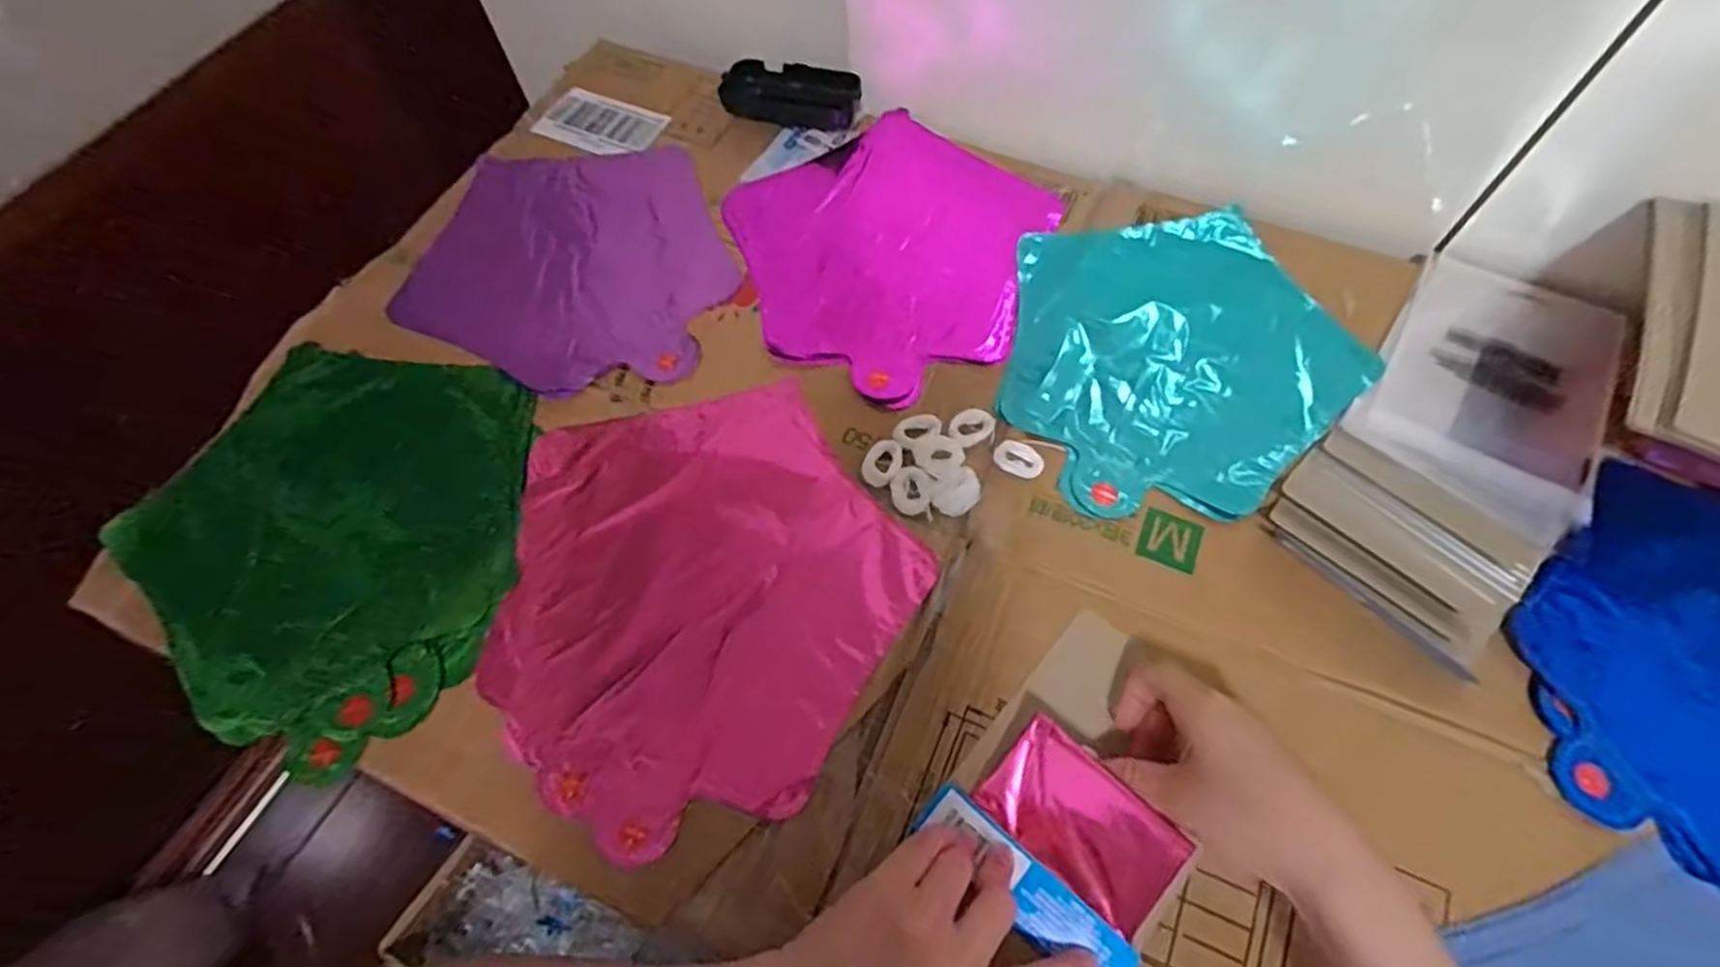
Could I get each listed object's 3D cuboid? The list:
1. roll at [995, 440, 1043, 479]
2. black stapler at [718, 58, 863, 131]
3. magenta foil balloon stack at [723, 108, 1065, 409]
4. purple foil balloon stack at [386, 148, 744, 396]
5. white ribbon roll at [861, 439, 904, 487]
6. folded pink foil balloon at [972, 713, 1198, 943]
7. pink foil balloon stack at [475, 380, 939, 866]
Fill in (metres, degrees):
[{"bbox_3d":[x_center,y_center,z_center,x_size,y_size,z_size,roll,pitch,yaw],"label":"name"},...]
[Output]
[{"bbox_3d":[0.095,-0.013,0.462,0.029,0.010,0.019,20,65,12],"label":"roll"},{"bbox_3d":[-0.056,-0.310,0.617,0.110,0.031,0.037,13,64,8],"label":"black stapler"},{"bbox_3d":[0.029,-0.173,0.559,0.233,0.015,0.229,-29,65,-13],"label":"magenta foil balloon stack"},{"bbox_3d":[-0.195,-0.161,0.545,0.220,0.014,0.215,16,64,9],"label":"purple foil balloon stack"},{"bbox_3d":[0.014,-0.012,0.466,0.022,0.008,0.030,26,66,14],"label":"white ribbon roll"},{"bbox_3d":[0.105,0.161,0.366,0.089,0.005,0.056,39,105,25],"label":"folded pink foil balloon"},{"bbox_3d":[-0.096,0.059,0.439,0.228,0.014,0.238,-36,67,-16],"label":"pink foil balloon stack"}]

